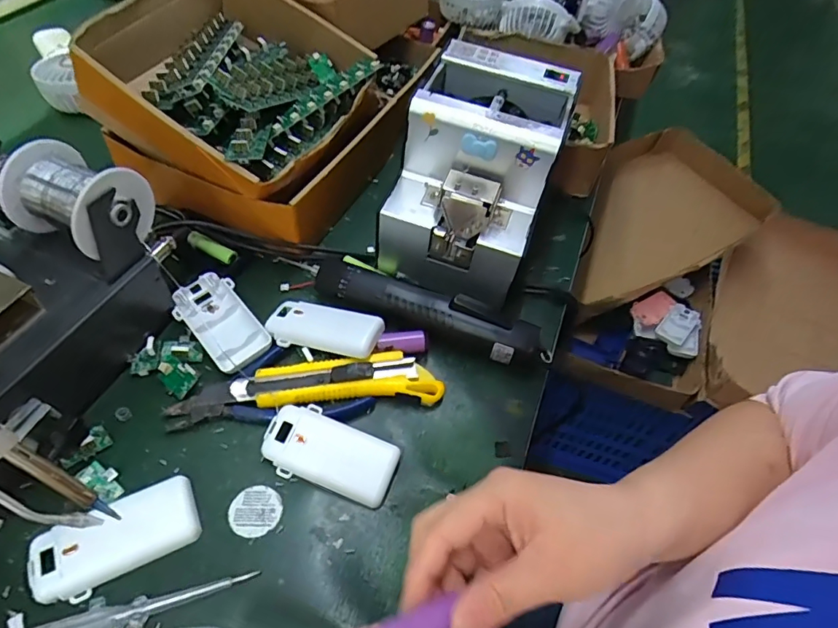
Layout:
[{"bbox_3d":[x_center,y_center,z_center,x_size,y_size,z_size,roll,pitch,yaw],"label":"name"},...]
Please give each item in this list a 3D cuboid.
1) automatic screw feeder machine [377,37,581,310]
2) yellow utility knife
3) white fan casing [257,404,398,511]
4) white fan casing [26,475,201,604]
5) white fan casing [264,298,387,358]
[{"bbox_3d":[0.052,-0.123,0.451,0.120,0.151,0.167,18,53,8],"label":"automatic screw feeder machine"},{"bbox_3d":[-0.061,0.049,0.388,0.155,0.018,0.043,-1,52,-6],"label":"yellow utility knife"},{"bbox_3d":[-0.063,0.098,0.353,0.092,0.012,0.047,24,66,1],"label":"white fan casing"},{"bbox_3d":[-0.188,0.141,0.311,0.092,0.012,0.044,-22,57,-21],"label":"white fan casing"},{"bbox_3d":[-0.077,0.011,0.407,0.090,0.014,0.045,17,52,7],"label":"white fan casing"}]

